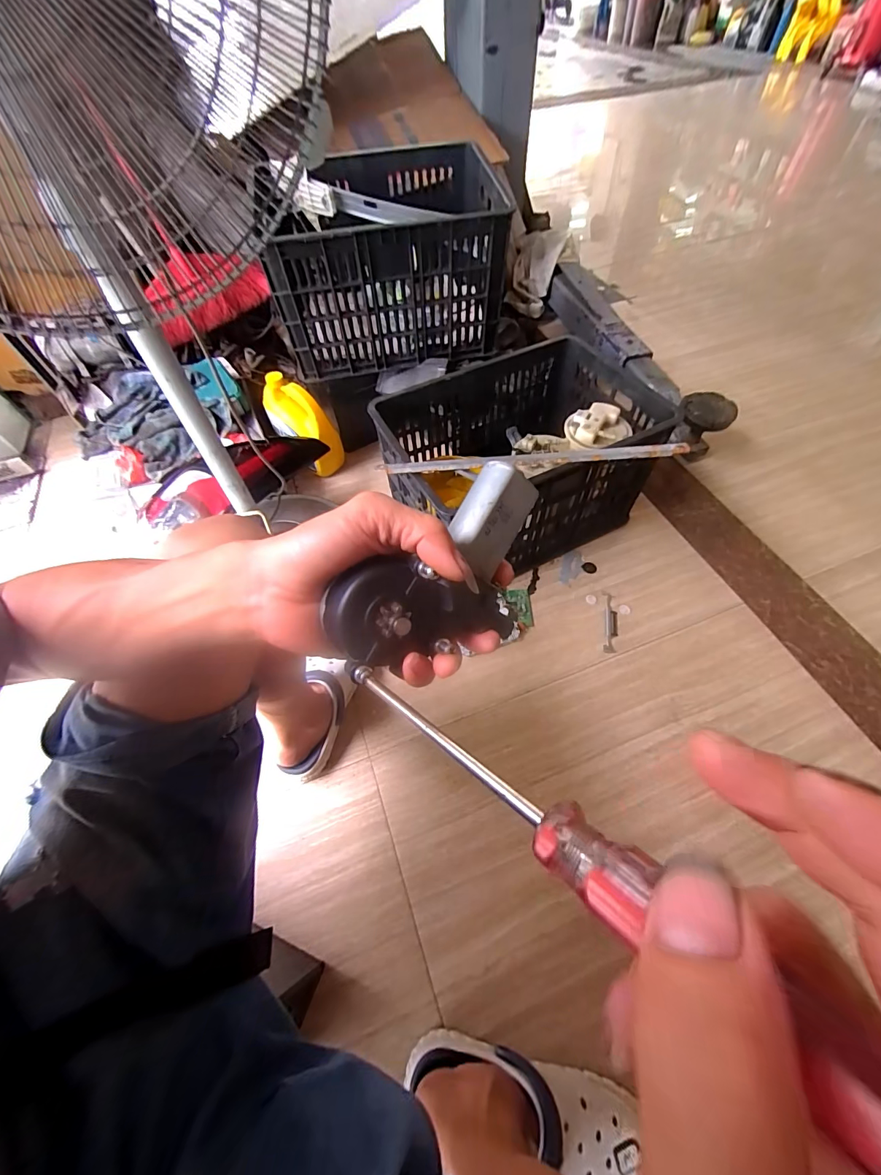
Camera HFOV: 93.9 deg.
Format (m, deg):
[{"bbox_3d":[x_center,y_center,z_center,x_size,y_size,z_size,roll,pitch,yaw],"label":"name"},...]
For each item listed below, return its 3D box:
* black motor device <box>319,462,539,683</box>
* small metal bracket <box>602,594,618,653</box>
[{"bbox_3d":[0.000,-0.002,0.242,0.132,0.088,0.053,-33,27,-13],"label":"black motor device"},{"bbox_3d":[0.337,0.068,0.815,0.026,0.004,0.134,9,58,9],"label":"small metal bracket"}]

